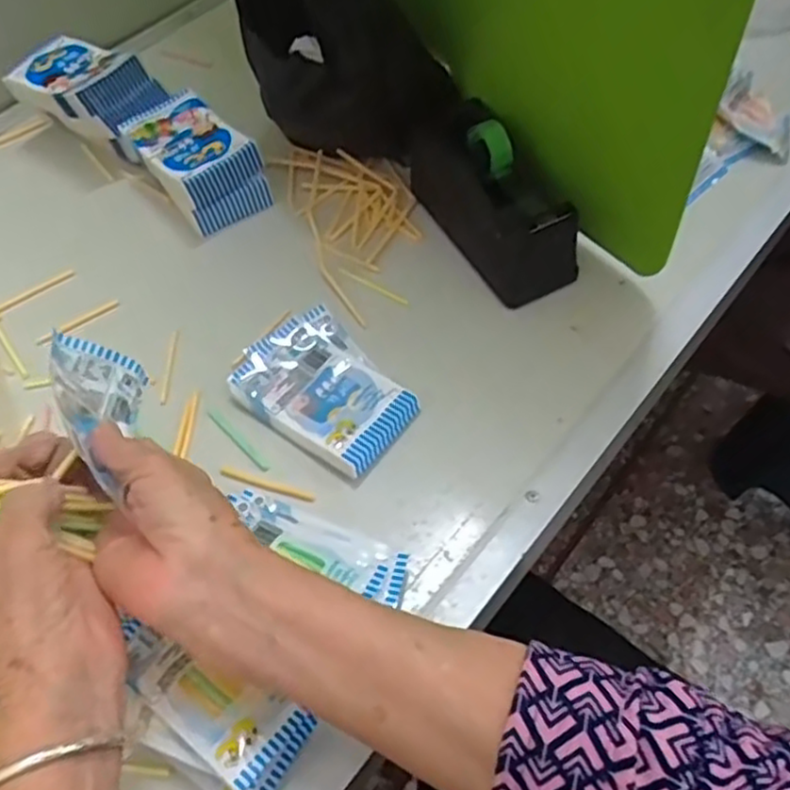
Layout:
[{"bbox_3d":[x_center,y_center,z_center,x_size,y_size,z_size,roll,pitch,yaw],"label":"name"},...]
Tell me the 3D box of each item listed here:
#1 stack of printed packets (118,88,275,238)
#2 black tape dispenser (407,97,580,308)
[{"bbox_3d":[-0.162,-0.189,0.587,0.074,0.050,0.120,-32,61,-17],"label":"stack of printed packets"},{"bbox_3d":[0.070,-0.144,0.524,0.061,0.078,0.145,-28,60,-15],"label":"black tape dispenser"}]

